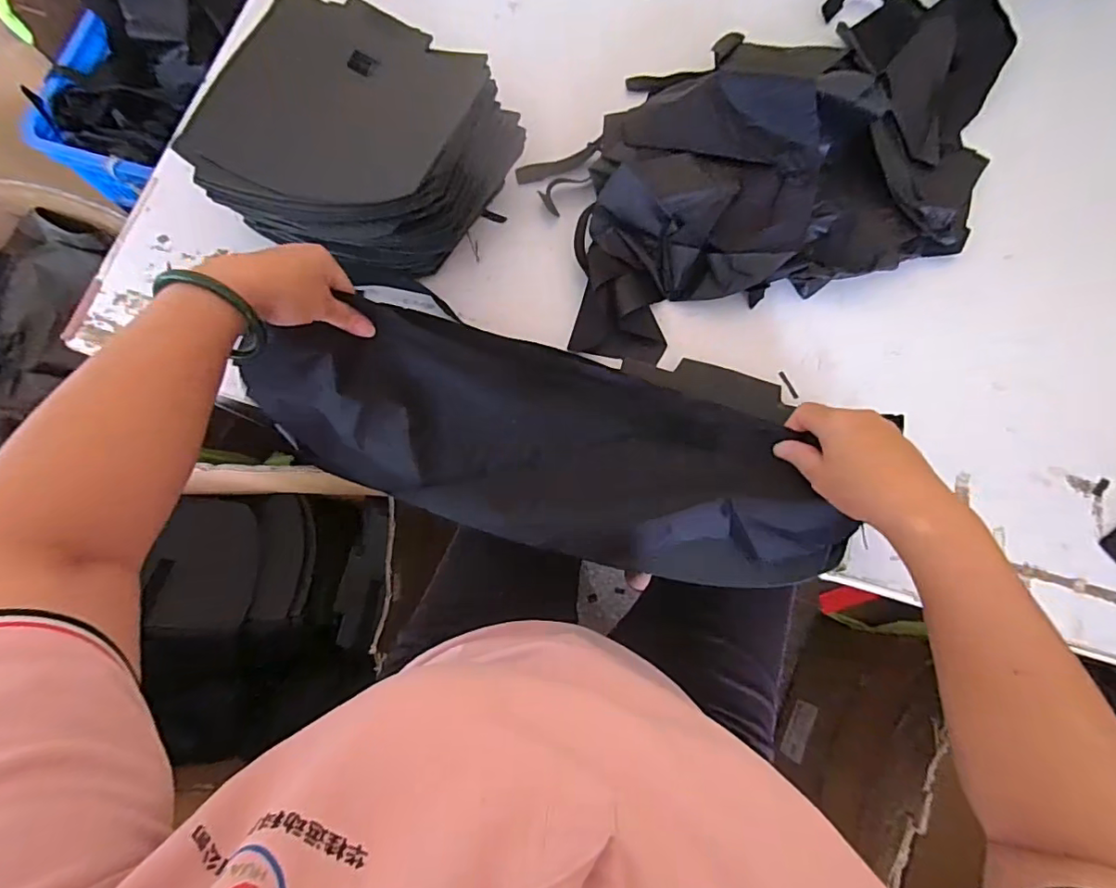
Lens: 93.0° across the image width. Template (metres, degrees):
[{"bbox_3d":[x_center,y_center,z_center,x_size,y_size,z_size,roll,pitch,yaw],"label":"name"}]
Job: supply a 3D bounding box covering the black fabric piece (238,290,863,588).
[{"bbox_3d":[-0.018,0.000,0.466,0.500,0.060,0.167,16,78,5],"label":"black fabric piece"}]

